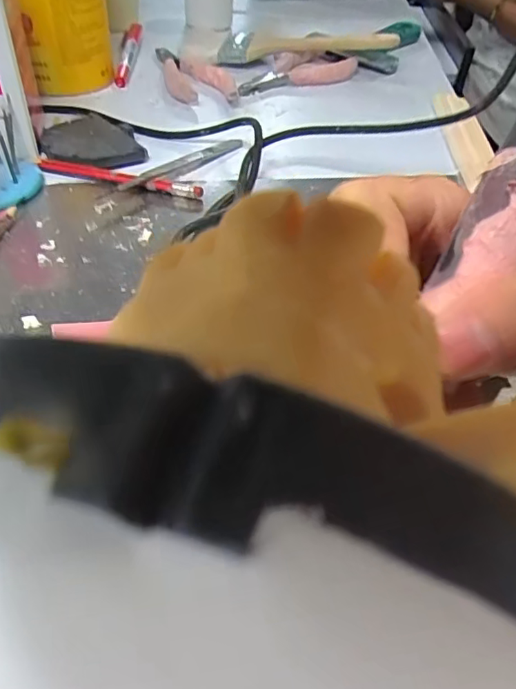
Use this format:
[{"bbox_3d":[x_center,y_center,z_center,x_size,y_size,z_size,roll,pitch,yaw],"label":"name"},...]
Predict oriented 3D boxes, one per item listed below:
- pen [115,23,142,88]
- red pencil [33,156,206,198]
[{"bbox_3d":[-0.120,-0.273,0.507,0.016,0.016,0.142,1,46,-7],"label":"pen"},{"bbox_3d":[-0.089,-0.107,0.346,0.110,0.007,0.009,11,45,6],"label":"red pencil"}]

